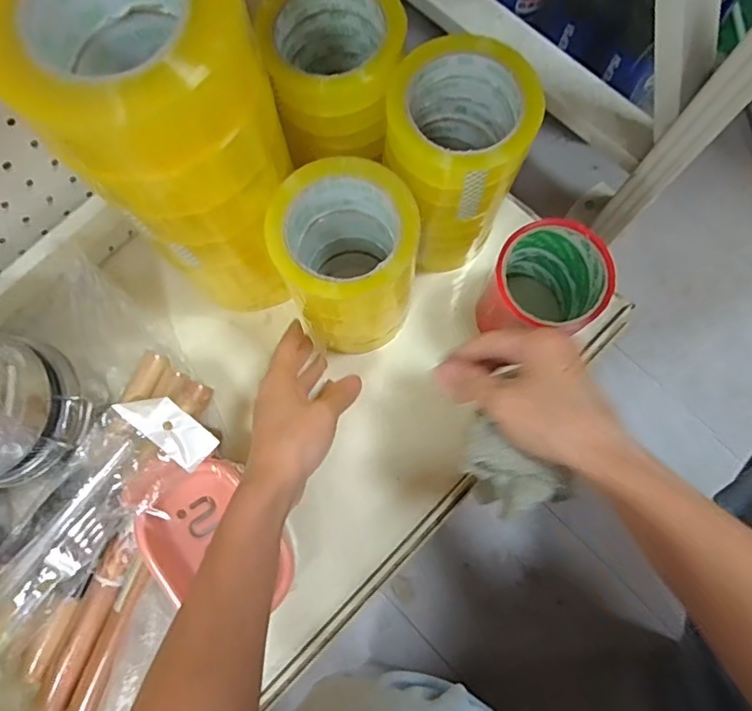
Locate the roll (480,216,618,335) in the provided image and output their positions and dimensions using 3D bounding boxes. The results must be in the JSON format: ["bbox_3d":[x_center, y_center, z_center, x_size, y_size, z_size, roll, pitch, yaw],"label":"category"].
[{"bbox_3d":[0.139,-0.050,0.463,0.086,0.130,0.084,0,78,1],"label":"roll"}]

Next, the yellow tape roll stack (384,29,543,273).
[{"bbox_3d":[0.061,-0.149,0.450,0.096,0.195,0.089,-44,80,-8],"label":"yellow tape roll stack"}]

